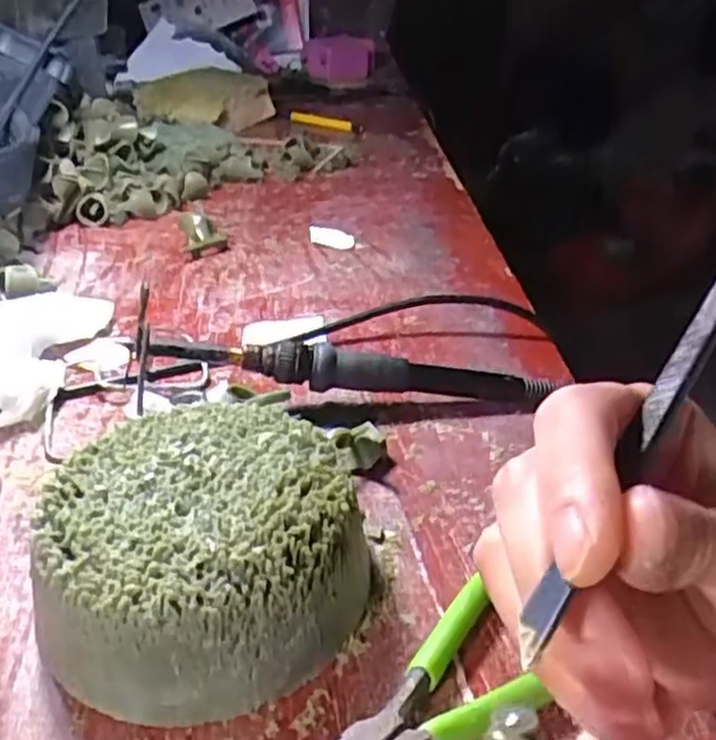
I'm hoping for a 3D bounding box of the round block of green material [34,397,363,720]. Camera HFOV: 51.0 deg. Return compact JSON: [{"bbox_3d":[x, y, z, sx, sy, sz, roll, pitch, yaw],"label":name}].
[{"bbox_3d":[-0.051,0.059,0.248,0.098,0.047,0.094,1,31,0],"label":"round block of green material"}]

